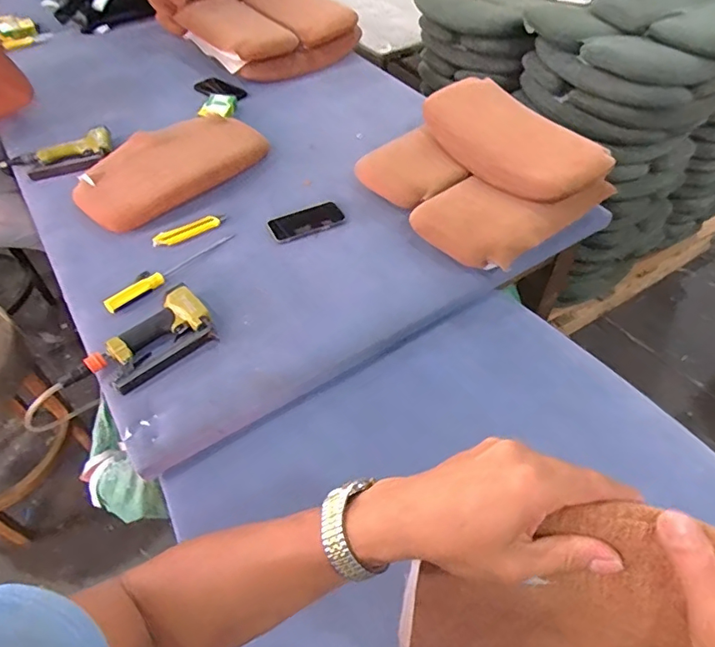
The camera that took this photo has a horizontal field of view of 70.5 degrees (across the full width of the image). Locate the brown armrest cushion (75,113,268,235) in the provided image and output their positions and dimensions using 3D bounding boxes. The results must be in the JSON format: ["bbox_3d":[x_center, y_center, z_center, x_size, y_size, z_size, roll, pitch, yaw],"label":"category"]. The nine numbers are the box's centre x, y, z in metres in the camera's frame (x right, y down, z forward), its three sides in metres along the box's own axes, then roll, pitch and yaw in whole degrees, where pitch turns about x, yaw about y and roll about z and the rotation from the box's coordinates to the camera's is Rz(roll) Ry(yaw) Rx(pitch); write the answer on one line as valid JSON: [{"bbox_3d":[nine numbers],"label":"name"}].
[{"bbox_3d":[-0.440,-0.367,1.181,0.237,0.077,0.423,36,60,27],"label":"brown armrest cushion"}]

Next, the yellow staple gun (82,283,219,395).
[{"bbox_3d":[-0.350,0.032,0.883,0.128,0.047,0.213,36,59,27],"label":"yellow staple gun"}]

